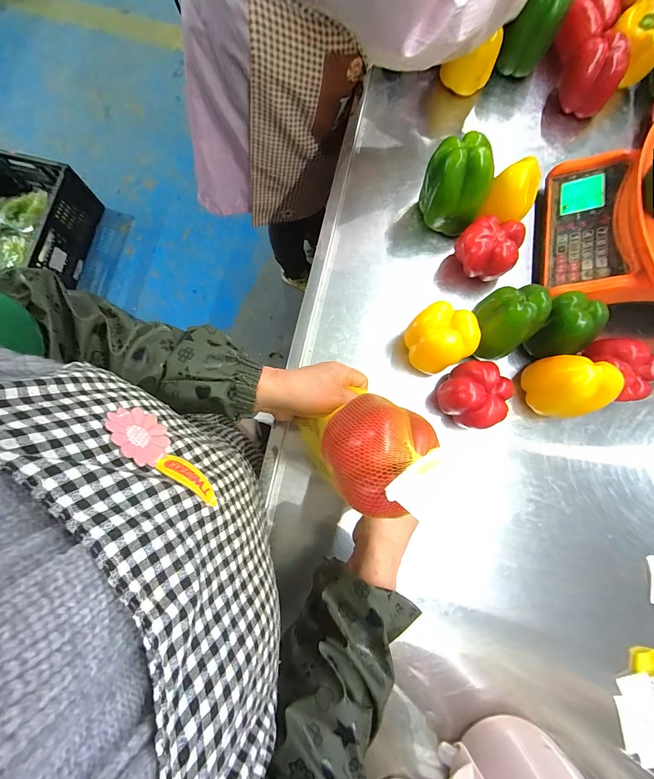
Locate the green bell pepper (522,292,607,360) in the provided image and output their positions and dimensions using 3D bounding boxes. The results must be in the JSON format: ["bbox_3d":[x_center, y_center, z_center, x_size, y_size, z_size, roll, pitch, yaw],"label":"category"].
[{"bbox_3d":[0.331,-0.087,0.482,0.070,0.090,0.074,0,79,0],"label":"green bell pepper"}]

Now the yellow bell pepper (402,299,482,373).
[{"bbox_3d":[0.158,-0.070,0.483,0.078,0.089,0.078,0,79,0],"label":"yellow bell pepper"}]

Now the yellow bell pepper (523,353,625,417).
[{"bbox_3d":[0.324,-0.002,0.469,0.073,0.108,0.087,-19,80,-4],"label":"yellow bell pepper"}]

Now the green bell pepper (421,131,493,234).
[{"bbox_3d":[0.188,-0.295,0.506,0.090,0.116,0.079,15,80,2],"label":"green bell pepper"}]

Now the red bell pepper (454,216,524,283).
[{"bbox_3d":[0.237,-0.204,0.516,0.089,0.080,0.064,13,80,2],"label":"red bell pepper"}]

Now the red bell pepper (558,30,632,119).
[{"bbox_3d":[0.442,-0.524,0.573,0.089,0.070,0.087,0,79,0],"label":"red bell pepper"}]

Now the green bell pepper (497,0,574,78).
[{"bbox_3d":[0.351,-0.619,0.583,0.080,0.115,0.087,23,80,4],"label":"green bell pepper"}]

